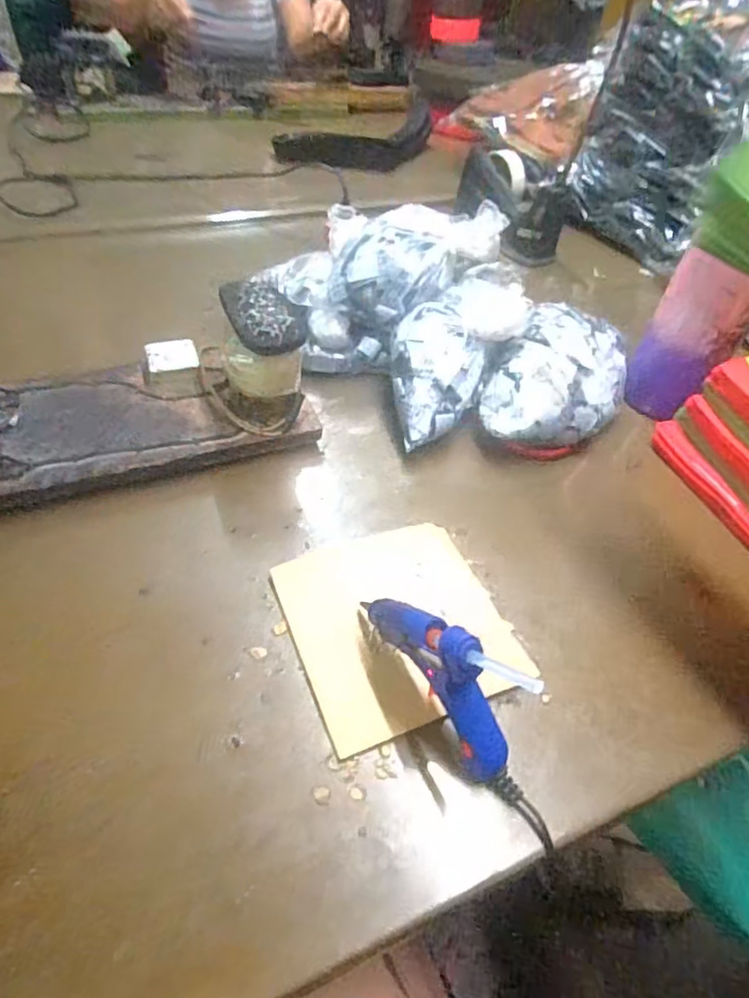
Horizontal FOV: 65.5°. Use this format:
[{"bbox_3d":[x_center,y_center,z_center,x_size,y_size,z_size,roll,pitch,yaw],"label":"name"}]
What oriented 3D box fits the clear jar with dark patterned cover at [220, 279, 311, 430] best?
[{"bbox_3d":[-0.106,-0.130,0.536,0.080,0.103,0.101,-3,50,-8],"label":"clear jar with dark patterned cover"}]

